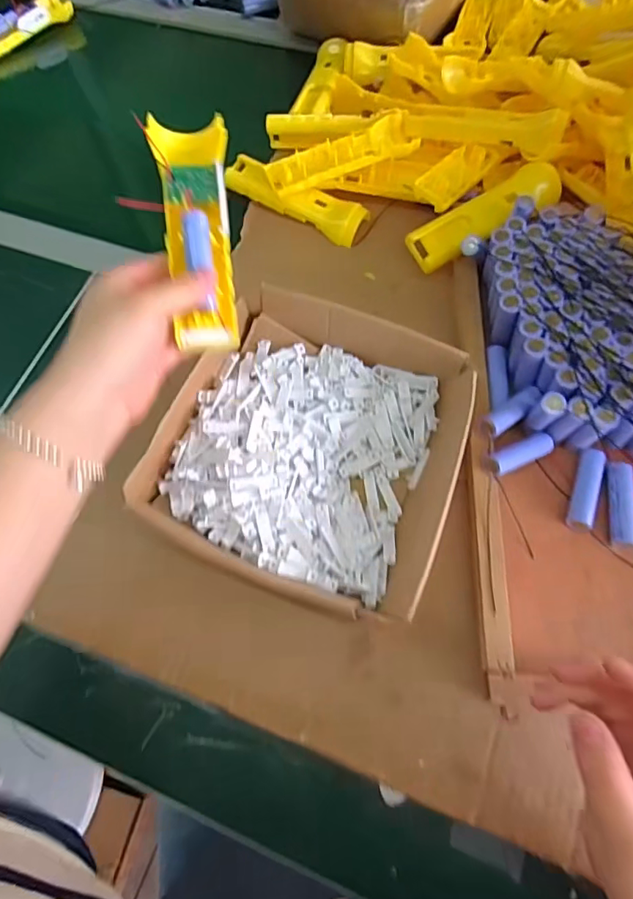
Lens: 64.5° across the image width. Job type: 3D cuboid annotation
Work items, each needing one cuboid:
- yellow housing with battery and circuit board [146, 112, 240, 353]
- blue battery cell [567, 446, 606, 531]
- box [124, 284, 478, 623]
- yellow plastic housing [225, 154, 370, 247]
[{"bbox_3d":[-0.082,-0.150,0.353,0.048,0.018,0.160,-7,91,0],"label":"yellow housing with battery and circuit board"},{"bbox_3d":[0.216,0.033,0.404,0.018,0.019,0.068,20,70,10],"label":"blue battery cell"},{"bbox_3d":[-0.006,-0.005,0.419,0.241,0.060,0.226,22,70,11],"label":"box"},{"bbox_3d":[-0.024,-0.274,0.547,0.159,0.032,0.037,27,71,13],"label":"yellow plastic housing"}]

